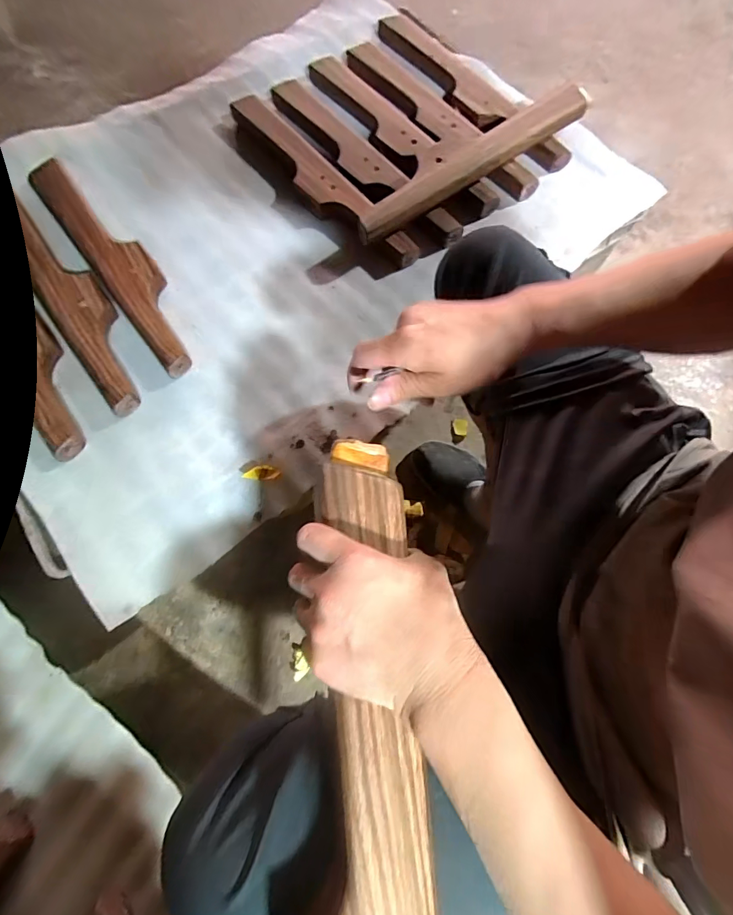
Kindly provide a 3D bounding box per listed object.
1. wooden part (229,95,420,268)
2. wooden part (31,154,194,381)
[{"bbox_3d":[-0.110,-0.555,0.835,0.089,0.033,0.554,-38,73,-8],"label":"wooden part"},{"bbox_3d":[-0.466,-0.377,0.780,0.098,0.036,0.585,-36,75,-13],"label":"wooden part"}]

